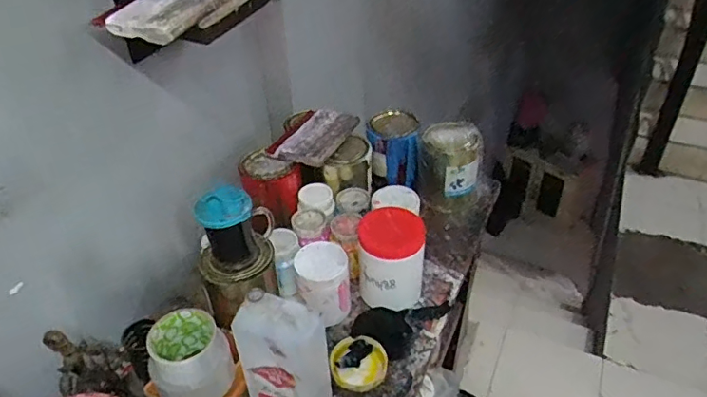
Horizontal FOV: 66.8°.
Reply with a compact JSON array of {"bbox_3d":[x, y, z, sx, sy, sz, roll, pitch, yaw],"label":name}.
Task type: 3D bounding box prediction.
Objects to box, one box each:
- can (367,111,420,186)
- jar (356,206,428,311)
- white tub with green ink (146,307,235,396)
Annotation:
[{"bbox_3d":[0.081,-0.108,1.096,0.102,0.120,0.114,2,39,5],"label":"can"},{"bbox_3d":[0.061,0.096,0.850,0.100,0.126,0.108,-2,39,1],"label":"jar"},{"bbox_3d":[-0.211,0.208,0.693,0.093,0.088,0.092,-2,39,1],"label":"white tub with green ink"}]

